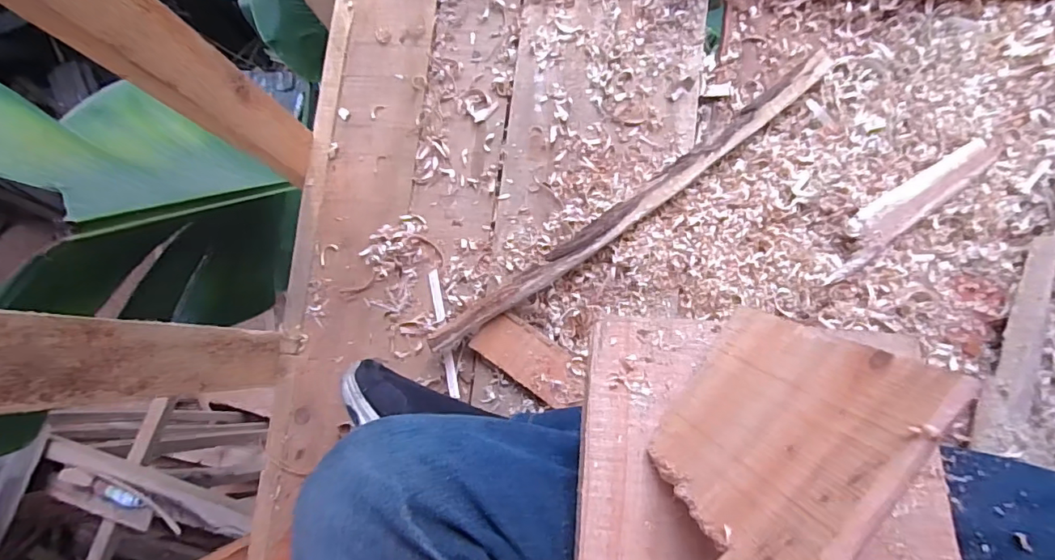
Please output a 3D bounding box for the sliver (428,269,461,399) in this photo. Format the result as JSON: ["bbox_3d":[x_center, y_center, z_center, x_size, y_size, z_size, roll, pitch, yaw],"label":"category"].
[{"bbox_3d":[-0.078,0.050,0.490,0.010,0.004,0.121,-12,81,4],"label":"sliver"}]

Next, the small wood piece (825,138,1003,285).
[{"bbox_3d":[0.327,-0.065,0.454,0.174,0.013,0.035,-39,80,-1],"label":"small wood piece"}]

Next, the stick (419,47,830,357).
[{"bbox_3d":[0.095,-0.066,0.473,0.431,0.016,0.027,-36,80,0],"label":"stick"}]

